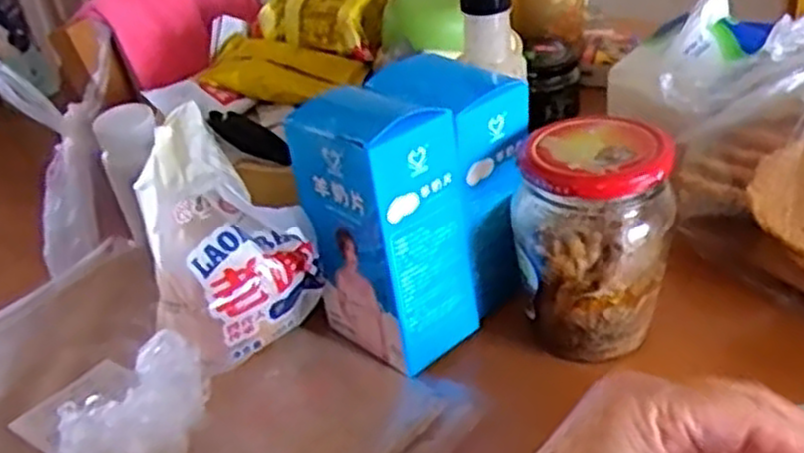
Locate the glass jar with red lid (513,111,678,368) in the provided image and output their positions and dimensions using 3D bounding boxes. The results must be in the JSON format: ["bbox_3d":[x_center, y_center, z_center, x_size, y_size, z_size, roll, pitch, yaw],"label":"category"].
[{"bbox_3d":[0.112,0.007,0.468,0.084,0.119,0.077,3,36,15],"label":"glass jar with red lid"}]

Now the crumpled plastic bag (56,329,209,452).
[{"bbox_3d":[-0.137,0.103,0.418,0.084,0.065,0.043,-27,39,-26],"label":"crumpled plastic bag"}]

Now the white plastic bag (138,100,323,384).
[{"bbox_3d":[-0.106,0.008,0.467,0.093,0.134,0.064,-28,39,-27],"label":"white plastic bag"}]

